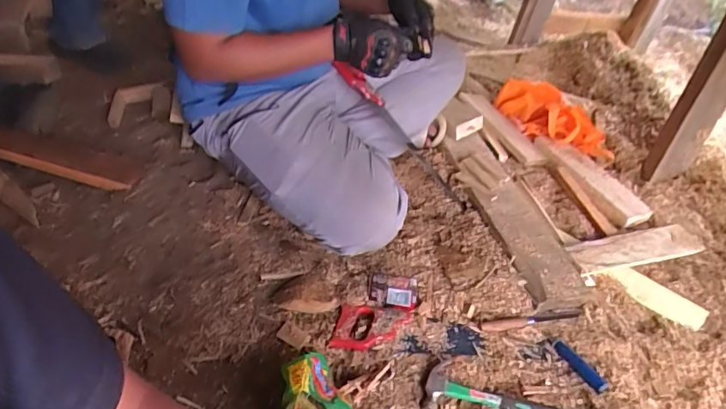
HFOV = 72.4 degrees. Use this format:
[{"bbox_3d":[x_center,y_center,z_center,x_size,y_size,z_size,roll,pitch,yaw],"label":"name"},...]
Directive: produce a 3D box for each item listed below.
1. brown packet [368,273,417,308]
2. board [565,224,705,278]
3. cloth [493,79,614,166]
[{"bbox_3d":[0.059,0.169,0.975,0.092,0.012,0.078,7,44,2],"label":"brown packet"},{"bbox_3d":[0.612,0.095,1.116,0.359,0.037,0.085,-10,46,-15],"label":"board"},{"bbox_3d":[0.565,-0.256,1.427,0.182,0.090,0.366,-16,47,-20],"label":"cloth"}]

